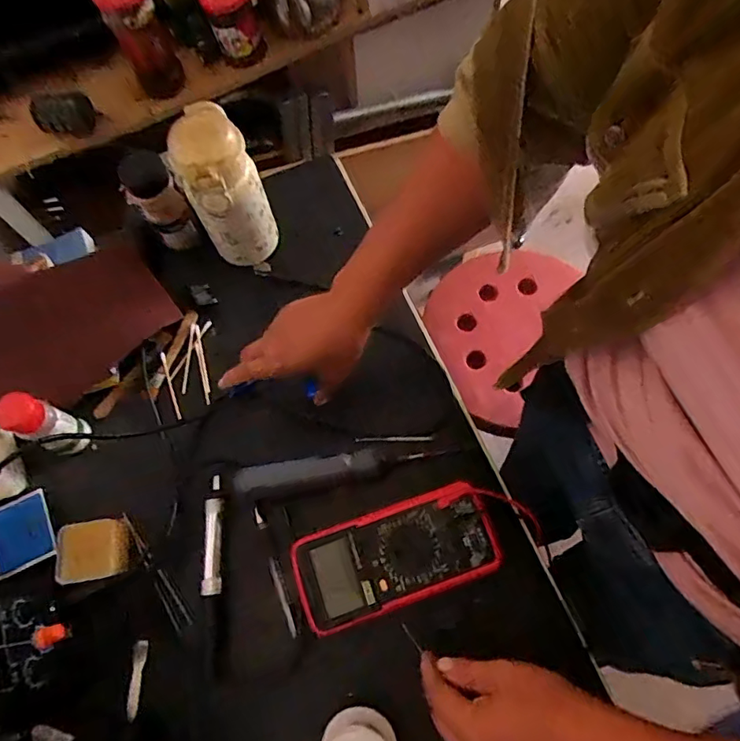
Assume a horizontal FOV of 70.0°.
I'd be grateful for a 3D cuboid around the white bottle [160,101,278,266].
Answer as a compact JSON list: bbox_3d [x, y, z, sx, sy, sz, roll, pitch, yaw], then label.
[{"bbox_3d":[-0.153,-0.188,0.566,0.075,0.174,0.070,-1,69,2],"label":"white bottle"}]

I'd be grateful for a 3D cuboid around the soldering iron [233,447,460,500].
[{"bbox_3d":[-0.025,0.096,0.534,0.216,0.022,0.032,-11,69,-1],"label":"soldering iron"}]

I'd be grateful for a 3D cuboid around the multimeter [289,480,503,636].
[{"bbox_3d":[0.024,0.174,0.499,0.184,0.028,0.087,-19,69,-5],"label":"multimeter"}]

